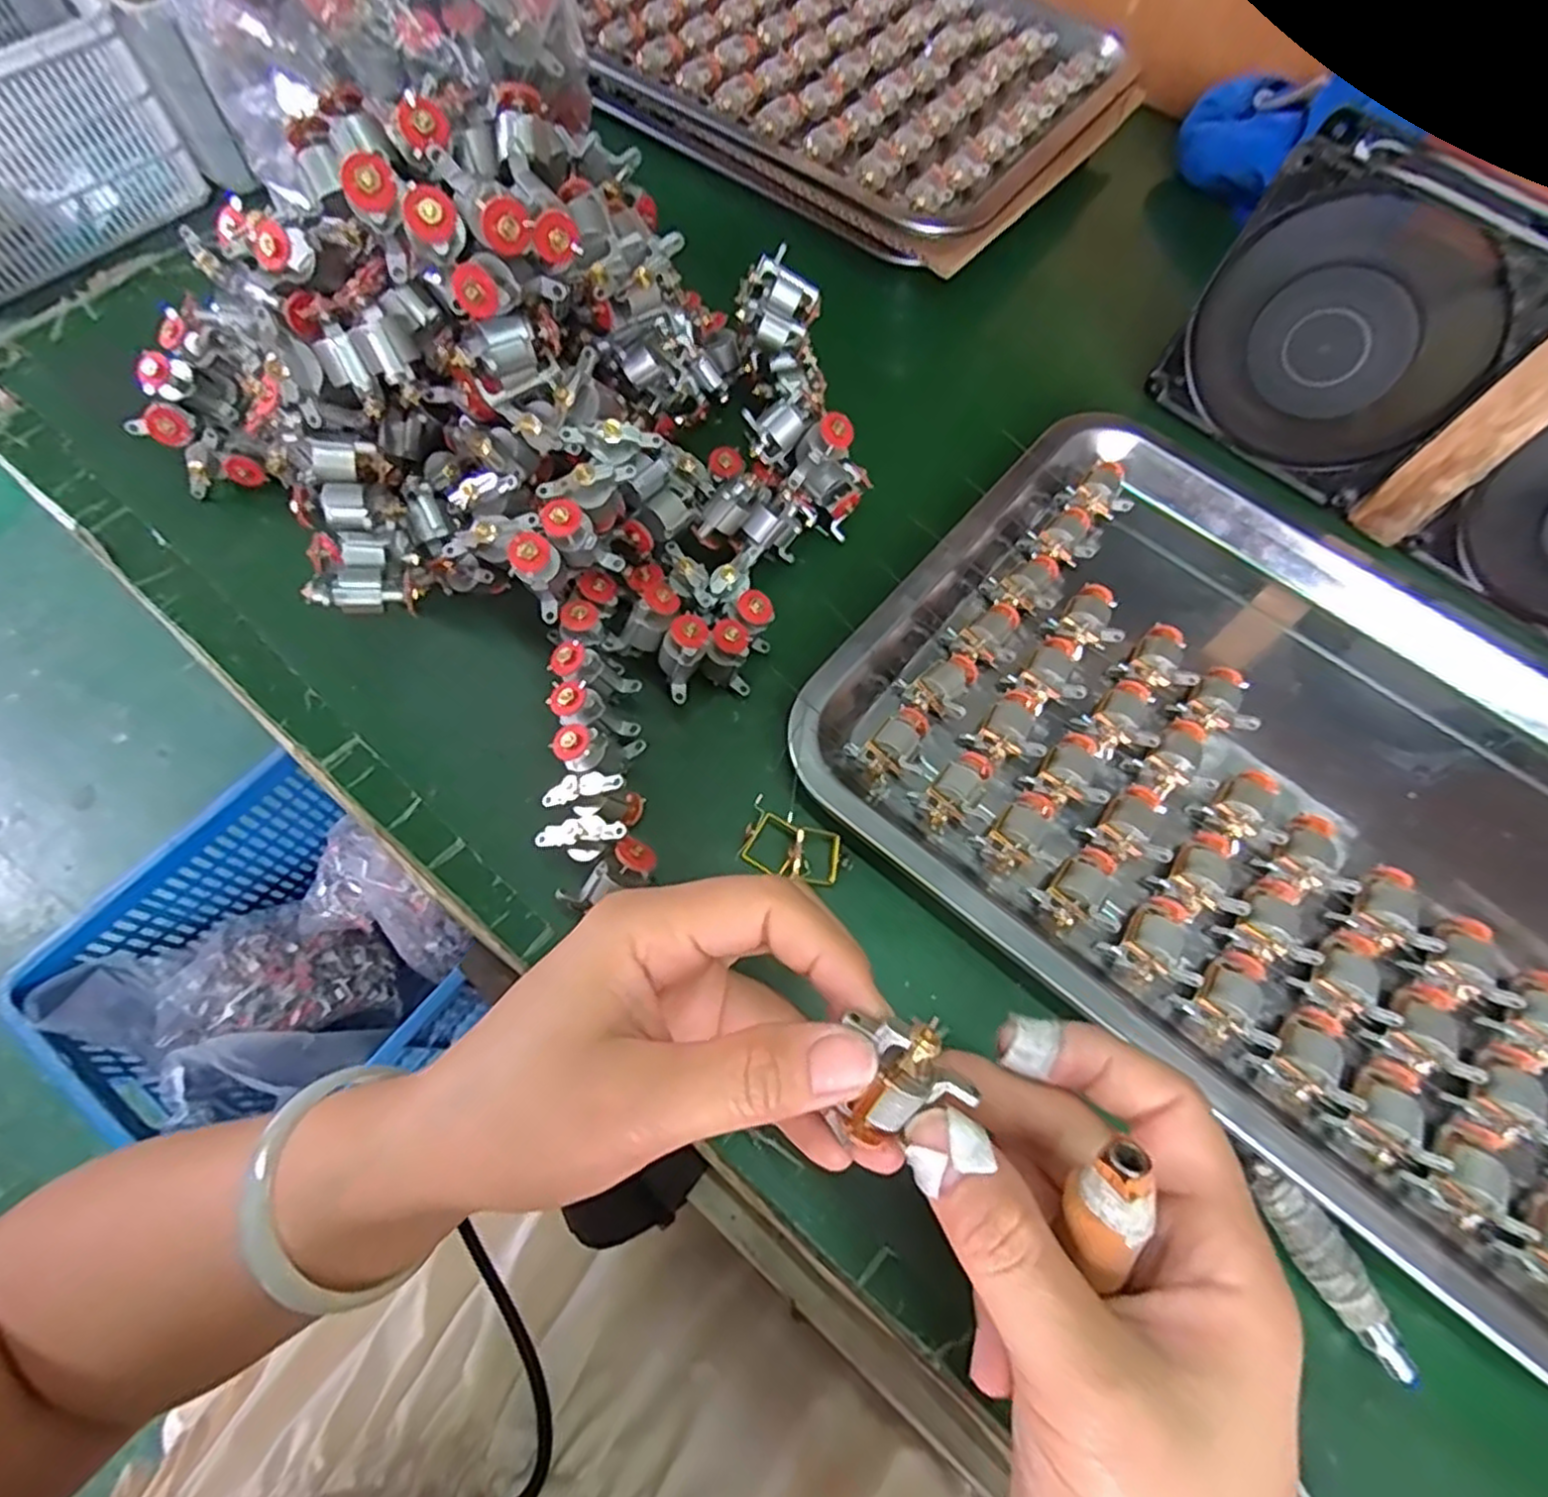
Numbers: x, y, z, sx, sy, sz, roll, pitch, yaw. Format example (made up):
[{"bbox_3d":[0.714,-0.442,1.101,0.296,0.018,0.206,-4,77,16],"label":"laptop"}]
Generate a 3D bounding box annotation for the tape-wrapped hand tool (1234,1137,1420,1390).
[{"bbox_3d":[0.171,0.160,0.236,0.013,0.016,0.067,-24,70,-13],"label":"tape-wrapped hand tool"}]

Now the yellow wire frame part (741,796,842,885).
[{"bbox_3d":[0.007,0.037,0.280,0.038,0.012,0.025,22,67,6],"label":"yellow wire frame part"}]

